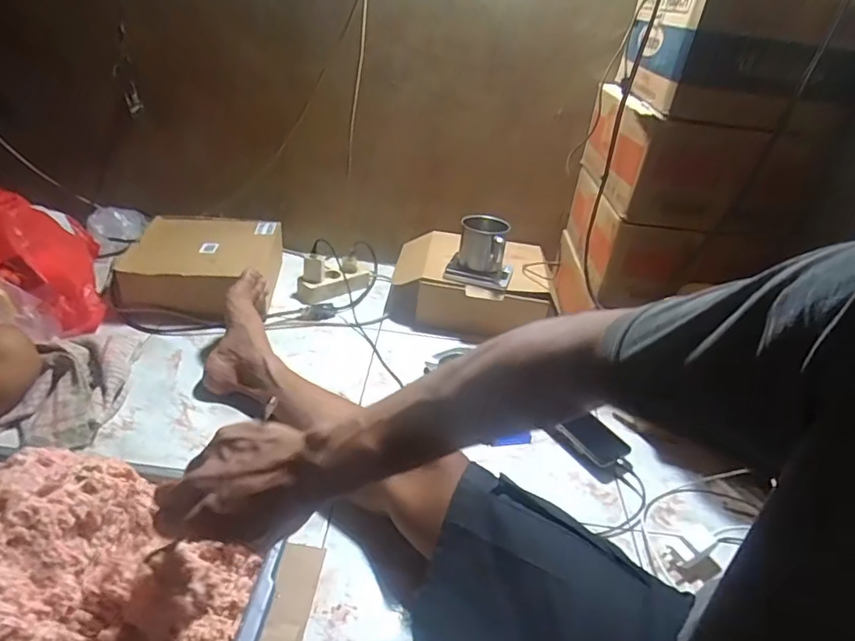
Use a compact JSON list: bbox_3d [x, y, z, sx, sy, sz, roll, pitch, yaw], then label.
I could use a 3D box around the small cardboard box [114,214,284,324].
[{"bbox_3d":[-0.454,-0.116,1.100,0.268,0.112,0.269,4,32,-6],"label":"small cardboard box"}]

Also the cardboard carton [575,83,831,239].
[{"bbox_3d":[0.461,-0.290,0.942,0.292,0.162,0.342,6,32,-2],"label":"cardboard carton"}]

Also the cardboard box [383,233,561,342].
[{"bbox_3d":[0.094,-0.084,1.163,0.326,0.118,0.252,9,32,1],"label":"cardboard box"}]

